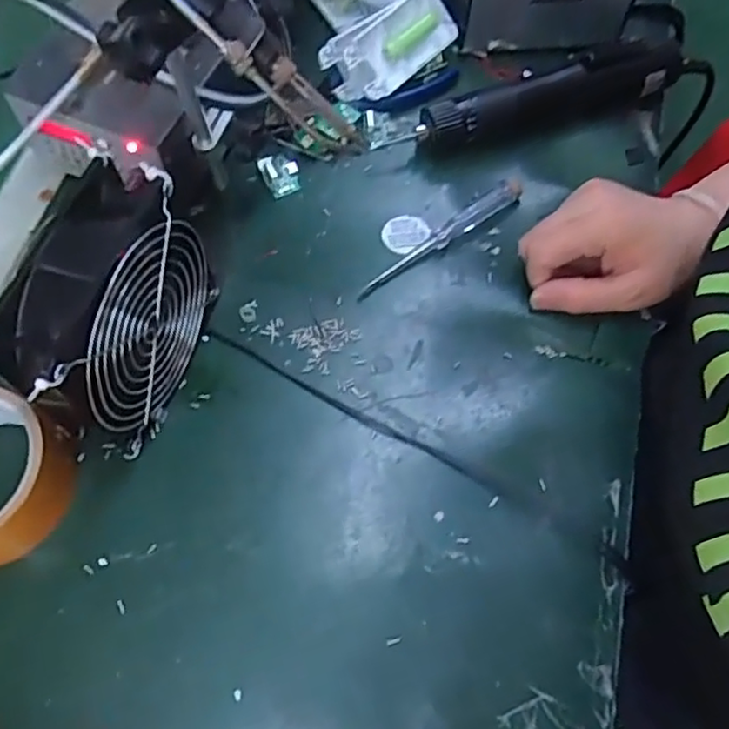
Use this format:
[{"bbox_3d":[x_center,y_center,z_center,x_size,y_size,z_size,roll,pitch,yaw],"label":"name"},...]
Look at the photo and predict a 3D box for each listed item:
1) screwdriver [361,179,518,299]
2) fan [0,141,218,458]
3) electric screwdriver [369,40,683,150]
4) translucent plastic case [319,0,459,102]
[{"bbox_3d":[0.052,-0.085,0.454,0.139,0.010,0.015,-36,71,-17],"label":"screwdriver"},{"bbox_3d":[-0.131,-0.027,0.363,0.055,0.120,0.128,19,66,7],"label":"fan"},{"bbox_3d":[0.123,-0.196,0.495,0.233,0.042,0.046,-14,66,-8],"label":"electric screwdriver"},{"bbox_3d":[0.020,-0.237,0.504,0.103,0.017,0.052,-37,103,-12],"label":"translucent plastic case"}]

